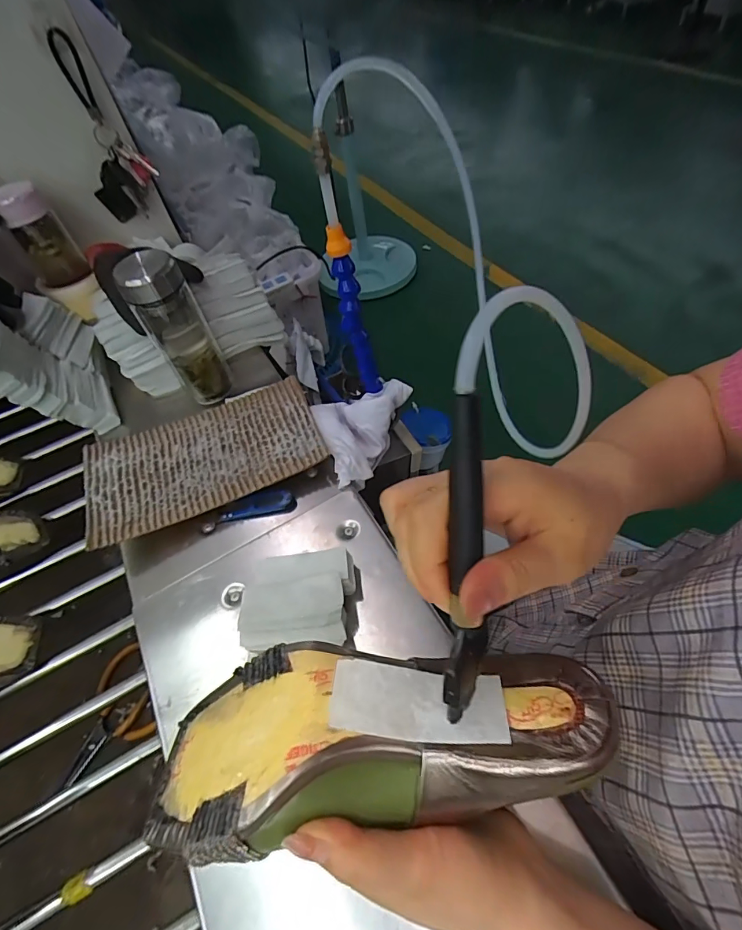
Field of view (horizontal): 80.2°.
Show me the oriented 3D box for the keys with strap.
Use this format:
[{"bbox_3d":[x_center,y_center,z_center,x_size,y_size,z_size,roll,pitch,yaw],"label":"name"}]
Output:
[{"bbox_3d":[-0.335,-0.412,0.555,0.081,0.186,0.024,-23,55,-11],"label":"keys with strap"}]

